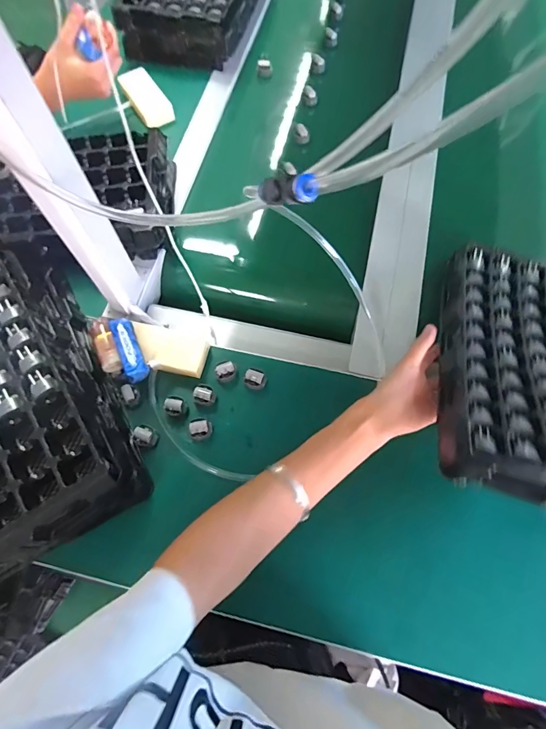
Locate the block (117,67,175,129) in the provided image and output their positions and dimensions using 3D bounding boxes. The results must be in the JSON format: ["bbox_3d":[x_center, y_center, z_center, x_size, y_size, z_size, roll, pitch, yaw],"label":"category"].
[{"bbox_3d":[-0.218,-0.461,0.691,0.055,0.024,0.125,-31,70,-11],"label":"block"}]

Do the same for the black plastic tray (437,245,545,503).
[{"bbox_3d":[0.301,-0.009,0.465,0.195,0.030,0.352,14,51,7],"label":"black plastic tray"}]

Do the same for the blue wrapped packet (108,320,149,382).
[{"bbox_3d":[-0.175,-0.018,0.489,0.026,0.028,0.080,-24,69,-9],"label":"blue wrapped packet"}]

